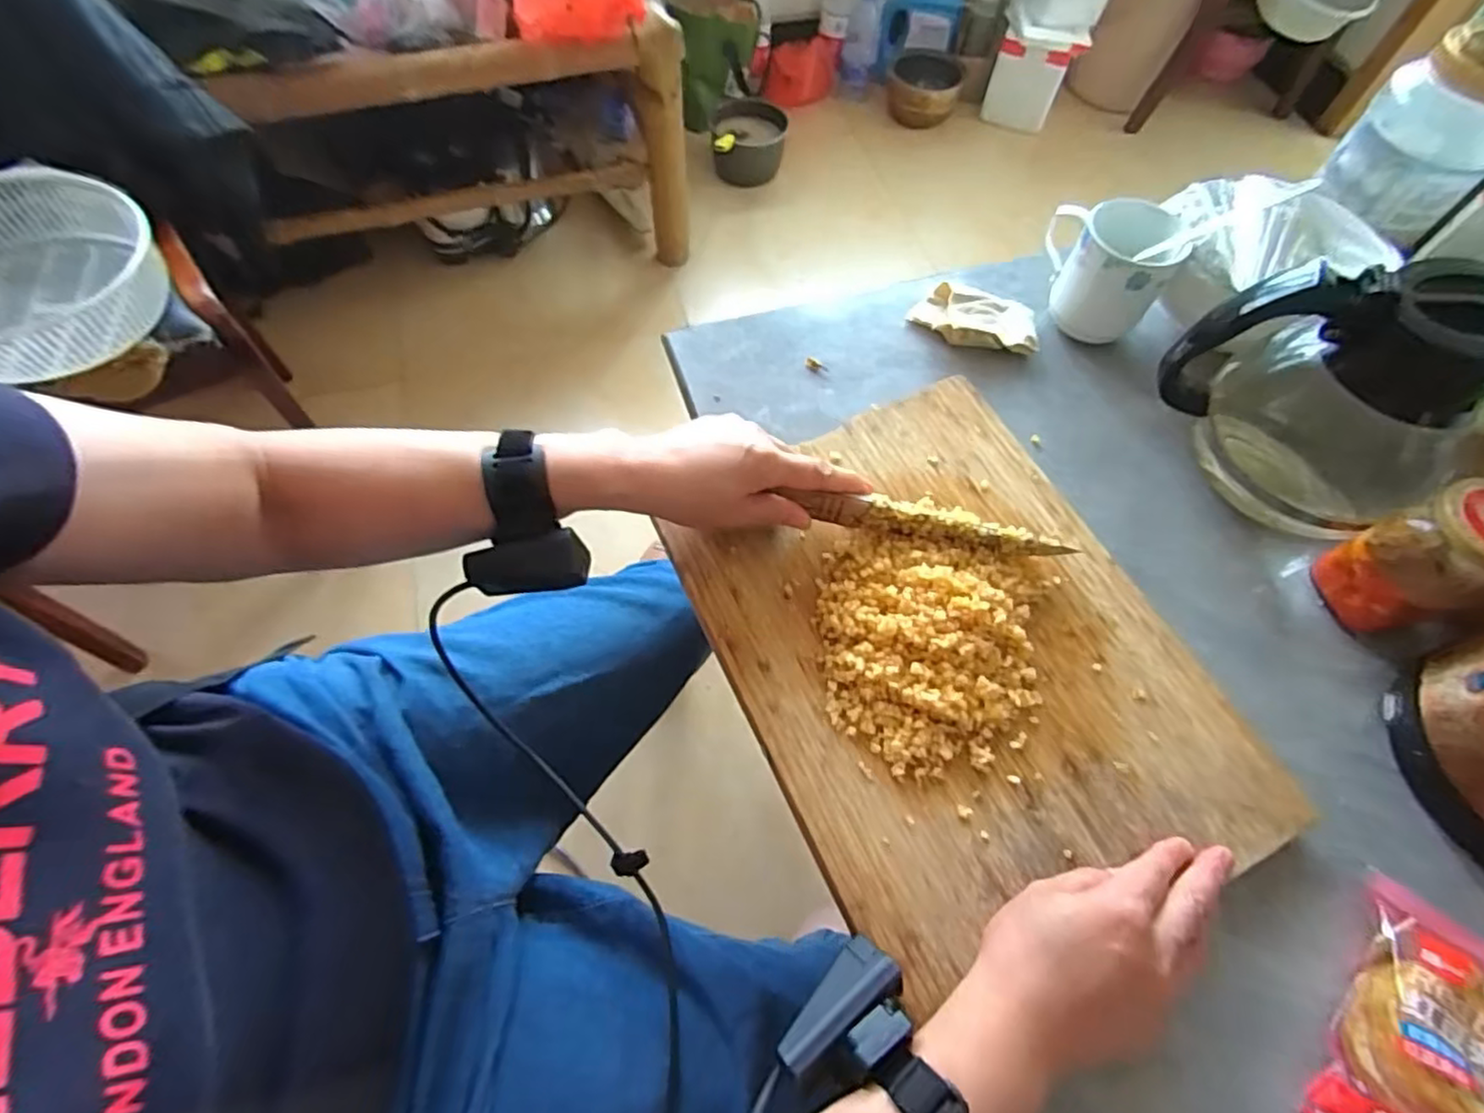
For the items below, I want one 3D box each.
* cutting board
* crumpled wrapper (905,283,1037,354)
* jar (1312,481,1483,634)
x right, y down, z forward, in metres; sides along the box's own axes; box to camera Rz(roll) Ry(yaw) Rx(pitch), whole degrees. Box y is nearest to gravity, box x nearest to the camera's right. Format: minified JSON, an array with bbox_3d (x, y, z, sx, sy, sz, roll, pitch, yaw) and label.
[{"bbox_3d":[0.131,0.051,0.427,0.273,0.029,0.337,-23,66,-12],"label":"cutting board"},{"bbox_3d":[0.203,-0.206,0.583,0.107,0.022,0.057,24,65,10],"label":"crumpled wrapper"},{"bbox_3d":[0.443,0.005,0.436,0.057,0.108,0.061,1,63,-1],"label":"jar"}]

